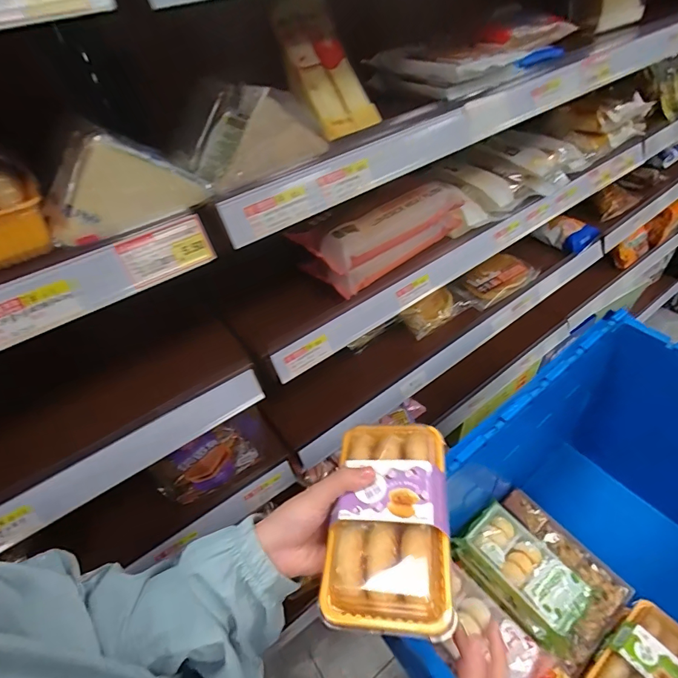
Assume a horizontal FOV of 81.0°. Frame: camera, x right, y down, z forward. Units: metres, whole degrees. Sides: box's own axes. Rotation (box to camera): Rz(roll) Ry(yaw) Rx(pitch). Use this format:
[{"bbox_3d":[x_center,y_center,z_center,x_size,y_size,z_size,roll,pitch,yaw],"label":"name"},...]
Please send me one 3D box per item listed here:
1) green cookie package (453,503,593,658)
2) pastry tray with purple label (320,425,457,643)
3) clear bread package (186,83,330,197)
[{"bbox_3d":[0.274,0.347,0.589,0.098,0.064,0.176,-34,51,-24],"label":"green cookie package"},{"bbox_3d":[0.039,0.132,0.309,0.088,0.030,0.156,1,46,9],"label":"pastry tray with purple label"},{"bbox_3d":[-0.082,-0.193,0.365,0.129,0.061,0.069,-35,51,-24],"label":"clear bread package"}]

